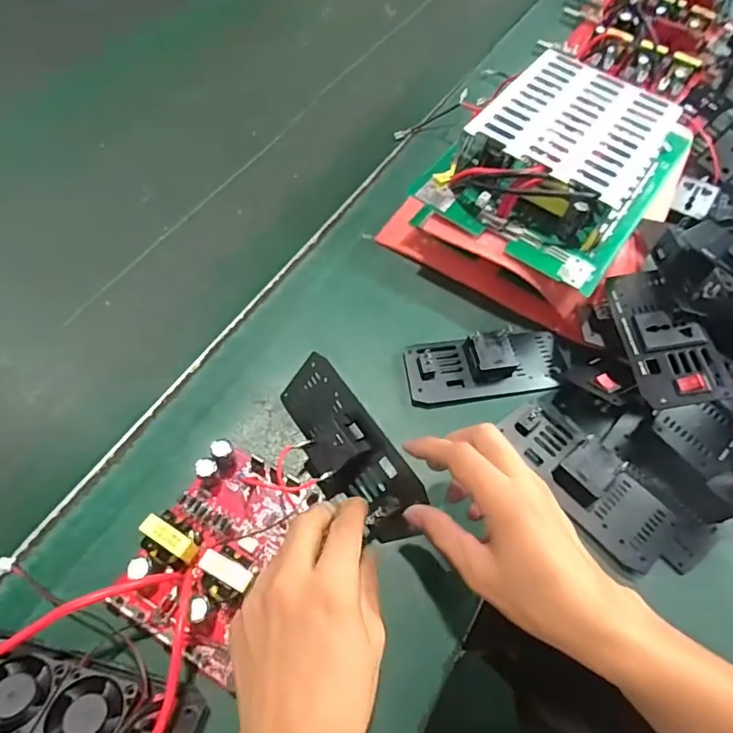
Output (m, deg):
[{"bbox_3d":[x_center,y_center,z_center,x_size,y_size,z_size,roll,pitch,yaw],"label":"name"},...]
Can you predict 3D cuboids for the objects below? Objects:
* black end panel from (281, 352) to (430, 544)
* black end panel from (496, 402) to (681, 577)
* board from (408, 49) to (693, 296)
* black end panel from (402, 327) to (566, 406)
[{"bbox_3d":[-0.018,0.060,0.374,0.061,0.029,0.142,-46,69,22],"label":"black end panel"},{"bbox_3d":[0.170,0.081,0.386,0.060,0.027,0.140,-31,66,-19],"label":"black end panel"},{"bbox_3d":[0.182,-0.196,0.462,0.177,0.057,0.224,34,64,16],"label":"board"},{"bbox_3d":[0.105,-0.006,0.432,0.142,0.020,0.059,-9,61,-9],"label":"black end panel"}]

